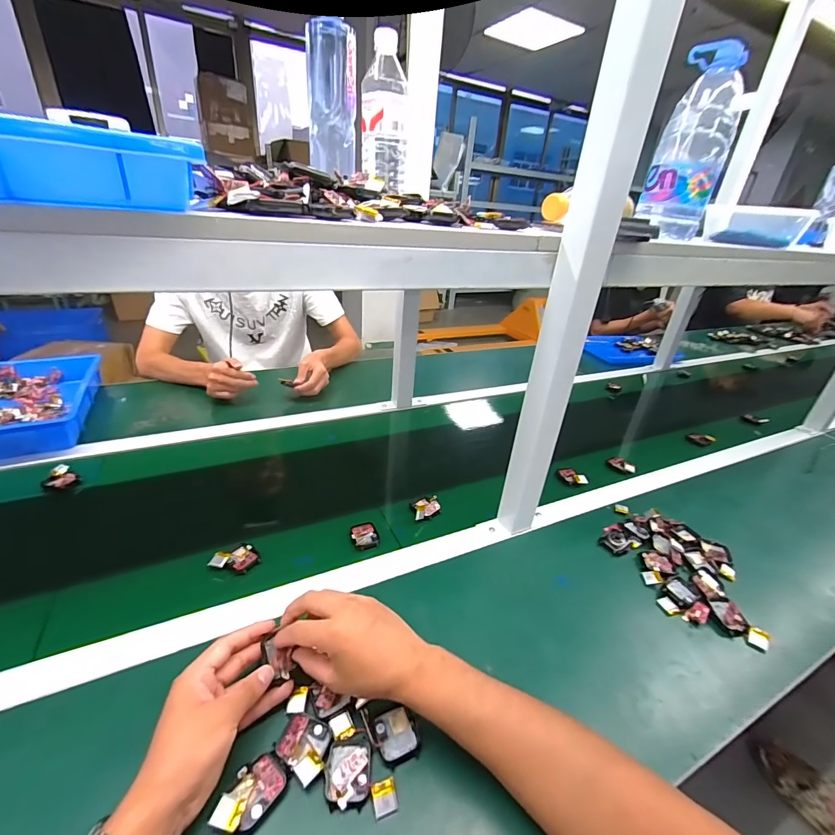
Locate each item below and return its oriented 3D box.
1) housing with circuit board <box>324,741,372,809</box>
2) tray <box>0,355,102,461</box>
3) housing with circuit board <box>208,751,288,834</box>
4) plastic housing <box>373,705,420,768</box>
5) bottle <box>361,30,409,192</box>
[{"bbox_3d":[-0.060,0.306,0.340,0.039,0.011,0.044,2,29,-6],"label":"housing with circuit board"},{"bbox_3d":[-0.798,-0.030,0.785,0.248,0.063,0.370,-8,31,-24],"label":"tray"},{"bbox_3d":[-0.137,0.307,0.323,0.036,0.019,0.056,25,34,32],"label":"housing with circuit board"},{"bbox_3d":[-0.020,0.296,0.371,0.037,0.007,0.043,-6,31,-21],"label":"plastic housing"},{"bbox_3d":[-0.047,-0.448,0.592,0.073,0.184,0.066,2,29,-6],"label":"bottle"}]

